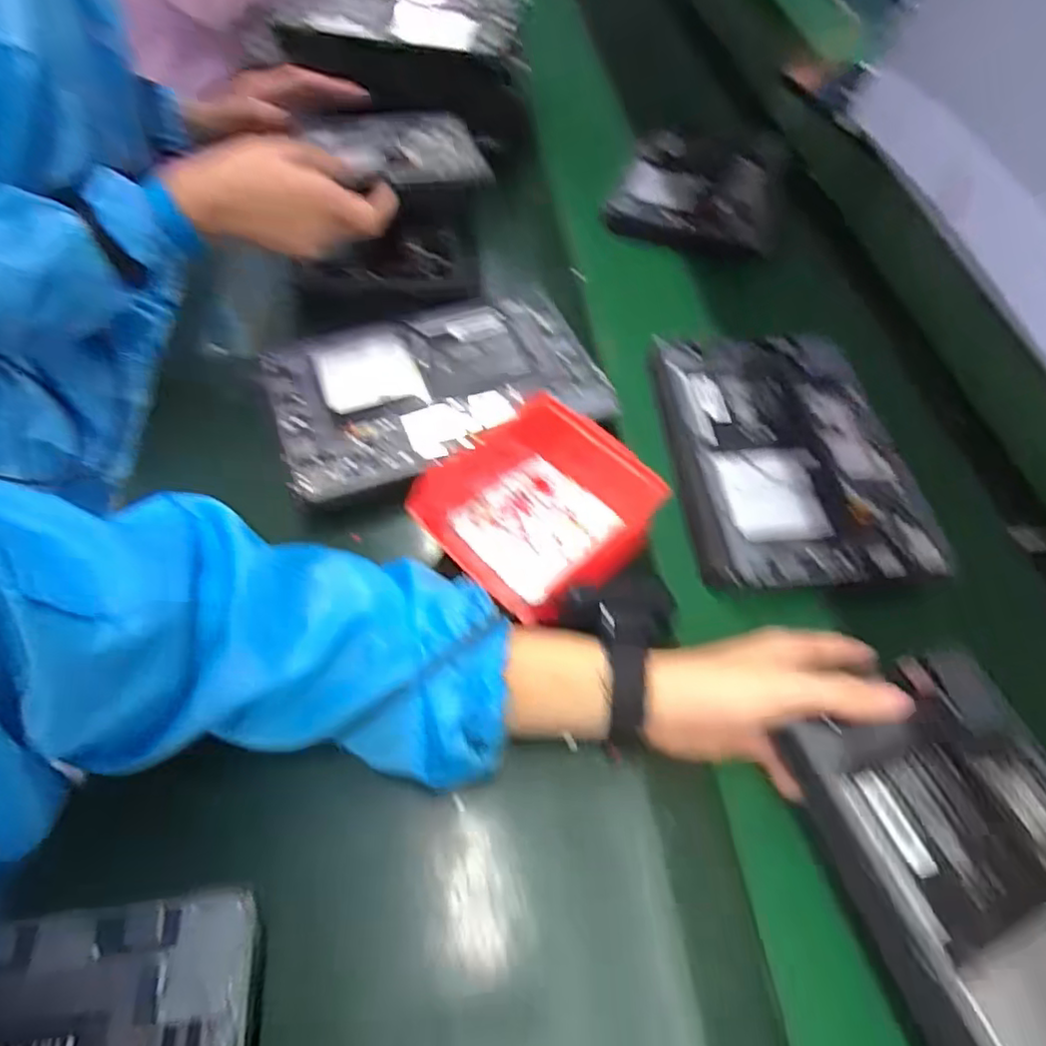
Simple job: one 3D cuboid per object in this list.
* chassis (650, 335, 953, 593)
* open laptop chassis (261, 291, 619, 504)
[{"bbox_3d":[0.216,-0.061,0.553,0.182,0.026,0.258,-2,56,-7],"label":"chassis"},{"bbox_3d":[-0.073,-0.115,0.562,0.256,0.028,0.171,-18,59,-16],"label":"open laptop chassis"}]

